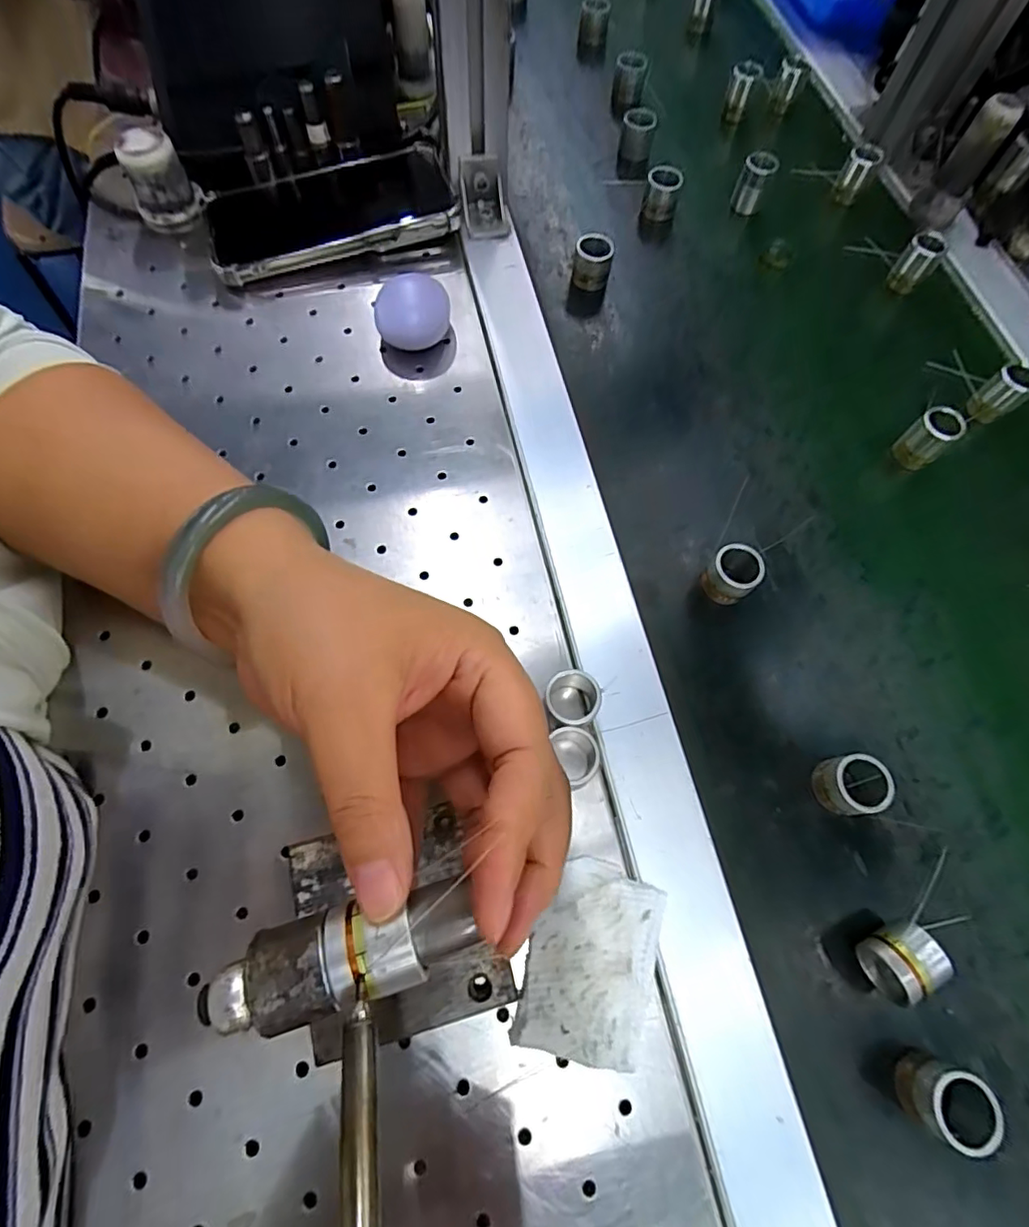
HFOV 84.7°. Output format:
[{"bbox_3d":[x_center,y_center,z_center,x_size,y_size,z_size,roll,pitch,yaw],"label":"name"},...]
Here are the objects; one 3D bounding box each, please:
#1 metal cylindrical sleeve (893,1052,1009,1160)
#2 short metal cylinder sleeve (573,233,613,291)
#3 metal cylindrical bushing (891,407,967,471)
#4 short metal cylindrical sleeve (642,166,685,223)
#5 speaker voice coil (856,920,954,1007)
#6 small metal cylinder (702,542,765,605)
[{"bbox_3d":[0.163,0.185,0.214,0.022,0.025,0.024,1,68,-2],"label":"metal cylindrical sleeve"},{"bbox_3d":[0.053,-0.237,0.382,0.024,0.026,0.019,11,68,2],"label":"short metal cylinder sleeve"},{"bbox_3d":[0.241,-0.101,0.332,0.018,0.040,0.022,-32,73,-14],"label":"metal cylindrical bushing"},{"bbox_3d":[0.106,-0.302,0.408,0.024,0.030,0.020,13,68,3],"label":"short metal cylindrical sleeve"},{"bbox_3d":[0.158,0.143,0.234,0.027,0.022,0.024,-29,72,-13],"label":"speaker voice coil"},{"bbox_3d":[0.116,-0.021,0.299,0.024,0.024,0.024,1,68,-2],"label":"small metal cylinder"}]

